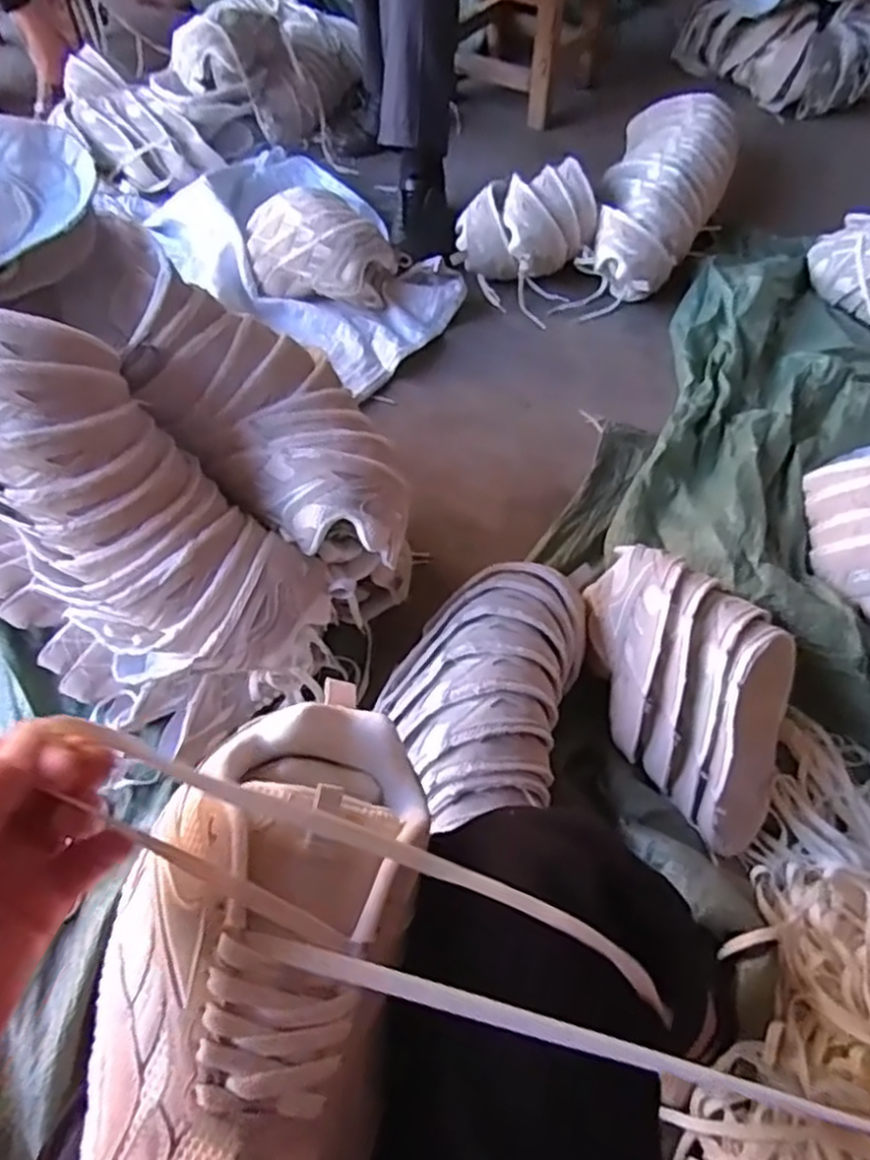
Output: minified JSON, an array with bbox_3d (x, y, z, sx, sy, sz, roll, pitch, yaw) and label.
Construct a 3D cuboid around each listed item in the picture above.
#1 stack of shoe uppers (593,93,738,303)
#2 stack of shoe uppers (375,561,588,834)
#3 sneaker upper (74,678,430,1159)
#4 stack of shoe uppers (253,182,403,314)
[{"bbox_3d":[0.412,-0.705,1.268,0.208,0.115,0.561,15,59,11],"label":"stack of shoe uppers"},{"bbox_3d":[0.046,0.094,0.685,0.171,0.083,0.284,16,59,11],"label":"stack of shoe uppers"},{"bbox_3d":[-0.077,0.165,0.292,0.117,0.071,0.238,8,66,6],"label":"sneaker upper"},{"bbox_3d":[-0.189,-0.543,1.159,0.224,0.128,0.181,-12,58,-7],"label":"stack of shoe uppers"}]

